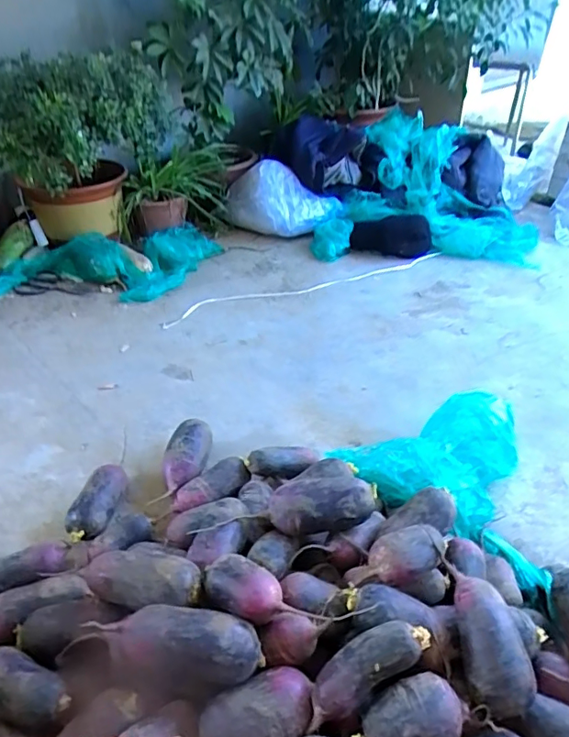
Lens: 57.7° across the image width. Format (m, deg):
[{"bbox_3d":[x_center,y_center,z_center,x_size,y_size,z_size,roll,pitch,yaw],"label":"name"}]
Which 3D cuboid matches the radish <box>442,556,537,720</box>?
[{"bbox_3d":[0.222,0.288,0.570,0.069,0.056,0.156,-4,51,-5],"label":"radish"}]

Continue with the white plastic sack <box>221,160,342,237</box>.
[{"bbox_3d":[-0.010,-0.556,1.705,0.358,0.200,0.238,-11,40,-13],"label":"white plastic sack"}]

